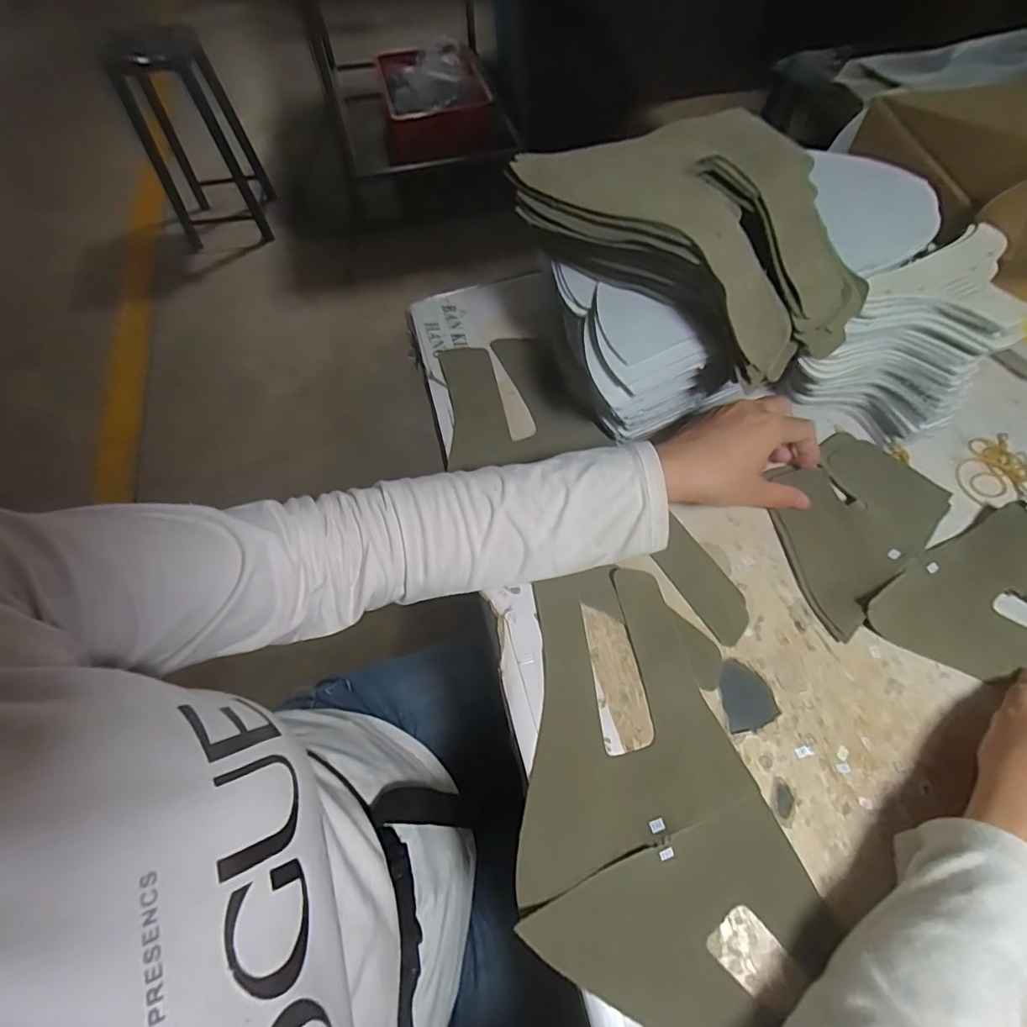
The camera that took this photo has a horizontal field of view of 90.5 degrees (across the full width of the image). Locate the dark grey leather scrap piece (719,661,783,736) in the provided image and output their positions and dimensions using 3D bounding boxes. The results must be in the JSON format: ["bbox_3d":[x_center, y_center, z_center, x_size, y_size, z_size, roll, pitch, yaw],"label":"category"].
[{"bbox_3d":[0.147,0.114,0.319,0.033,0.004,0.041,-8,62,-2],"label":"dark grey leather scrap piece"}]

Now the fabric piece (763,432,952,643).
[{"bbox_3d":[0.239,0.004,0.370,0.150,0.012,0.099,-38,67,-17],"label":"fabric piece"}]

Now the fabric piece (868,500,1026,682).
[{"bbox_3d":[0.317,0.057,0.332,0.137,0.022,0.093,-31,65,-14],"label":"fabric piece"}]

